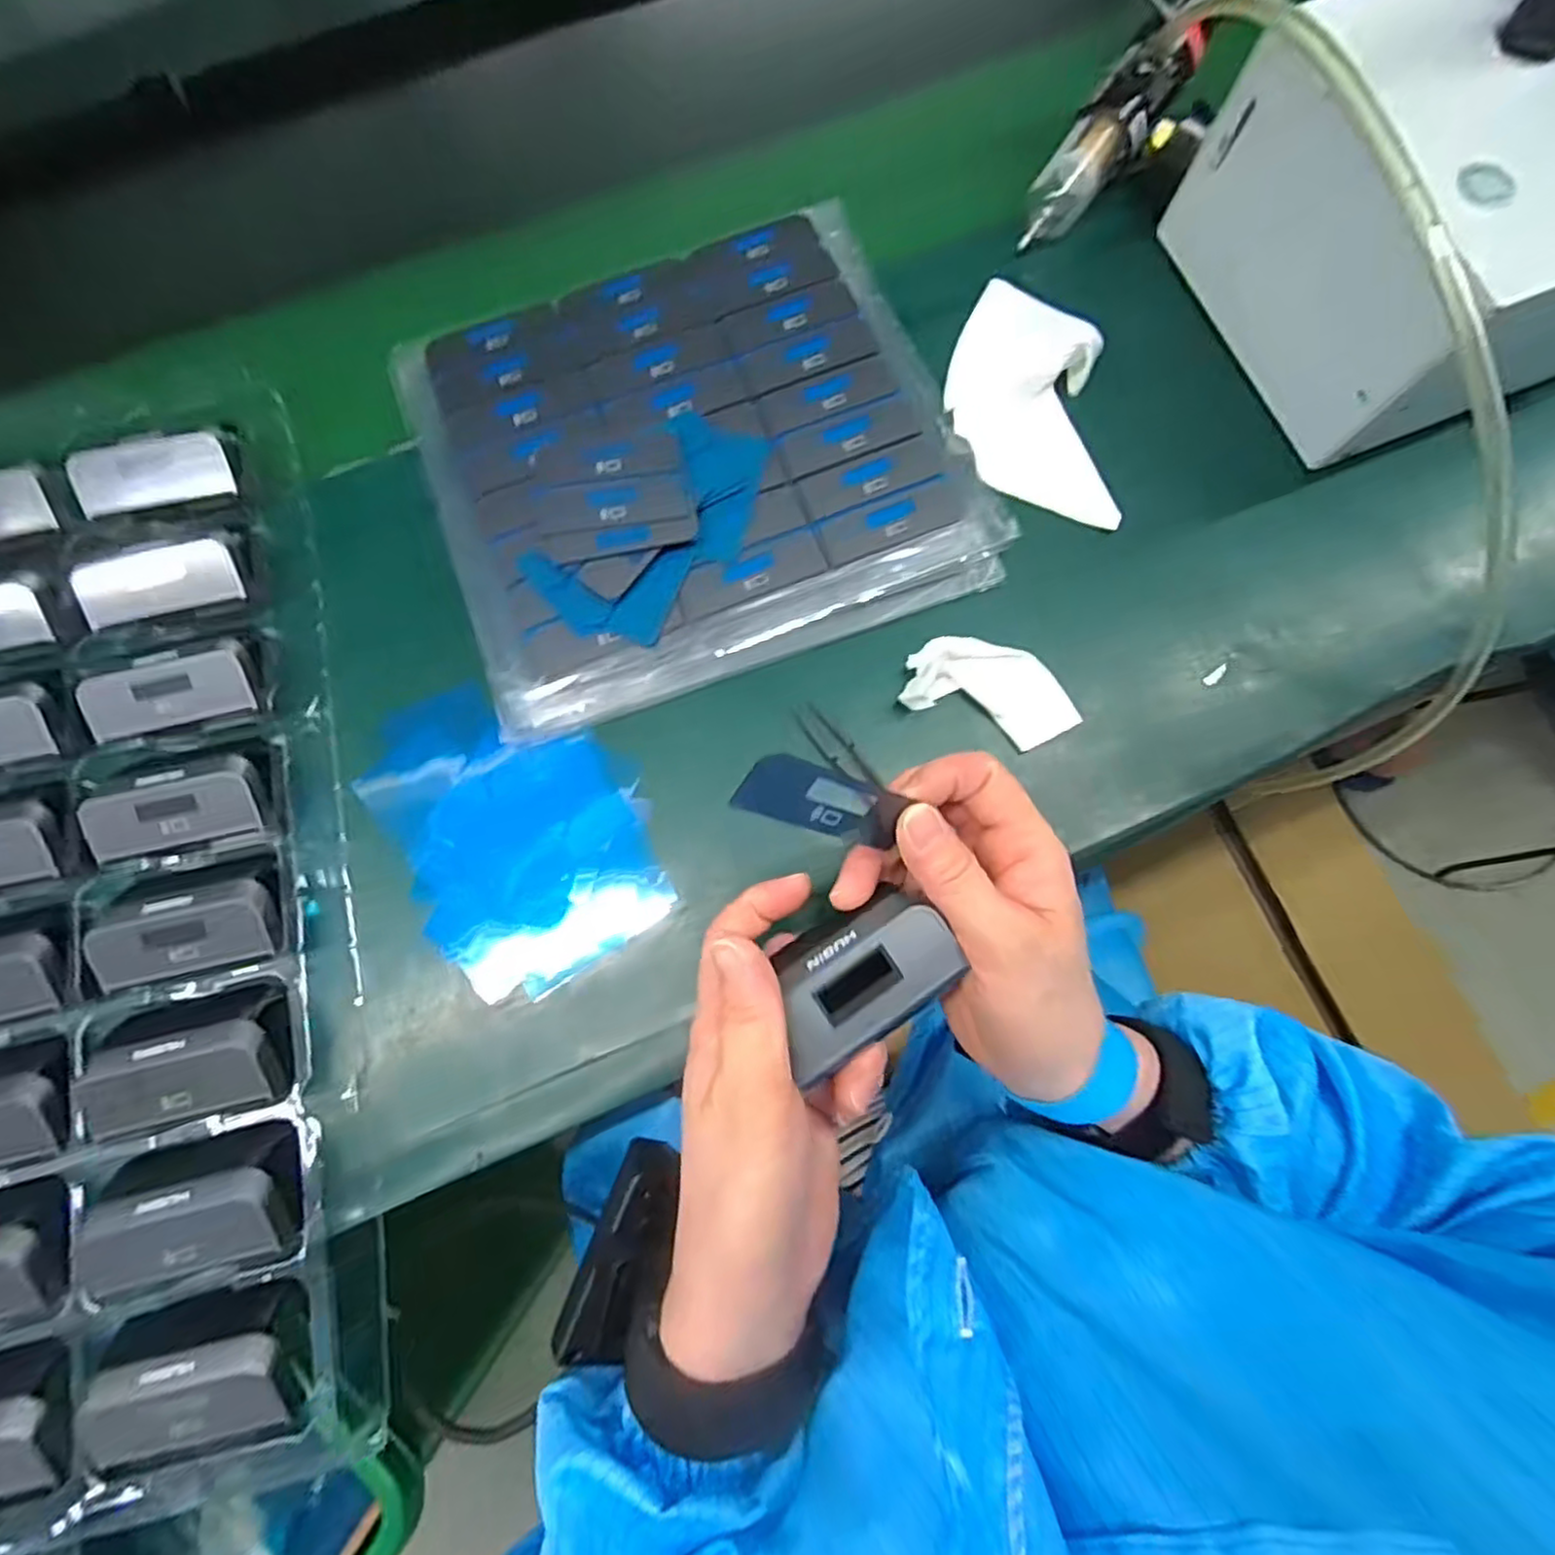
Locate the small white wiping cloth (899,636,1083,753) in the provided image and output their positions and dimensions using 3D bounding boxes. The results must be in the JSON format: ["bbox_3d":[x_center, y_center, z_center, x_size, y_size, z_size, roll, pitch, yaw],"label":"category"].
[{"bbox_3d":[0.105,-0.043,0.334,0.083,0.022,0.043,18,77,5],"label":"small white wiping cloth"}]

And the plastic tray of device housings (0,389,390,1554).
[{"bbox_3d":[-0.361,0.061,0.309,0.316,0.034,0.487,-14,76,-3],"label":"plastic tray of device housings"}]

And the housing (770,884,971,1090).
[{"bbox_3d":[0.029,0.069,0.246,0.064,0.013,0.042,-30,77,-6],"label":"housing"}]

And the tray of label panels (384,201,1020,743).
[{"bbox_3d":[-0.045,-0.167,0.361,0.259,0.031,0.235,-20,76,-4],"label":"tray of label panels"}]

